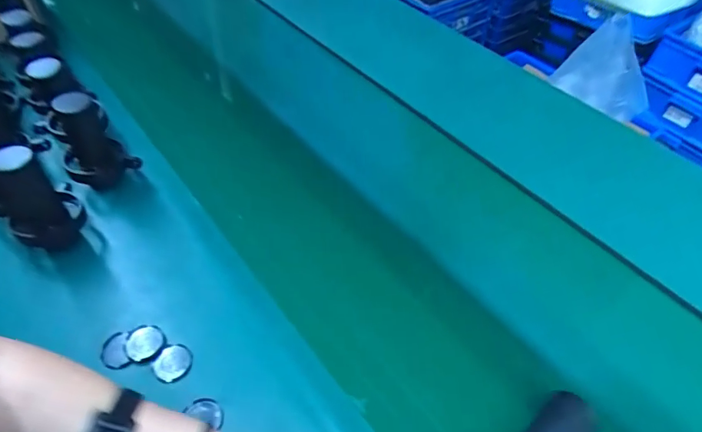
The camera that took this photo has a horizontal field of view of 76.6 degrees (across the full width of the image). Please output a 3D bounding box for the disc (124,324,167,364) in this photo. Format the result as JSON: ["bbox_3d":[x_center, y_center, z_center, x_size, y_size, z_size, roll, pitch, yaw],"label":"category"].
[{"bbox_3d":[-0.276,0.171,0.599,0.049,0.011,0.054,6,44,-9],"label":"disc"}]

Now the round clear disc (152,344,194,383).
[{"bbox_3d":[-0.234,0.197,0.590,0.046,0.013,0.051,17,50,11],"label":"round clear disc"}]

